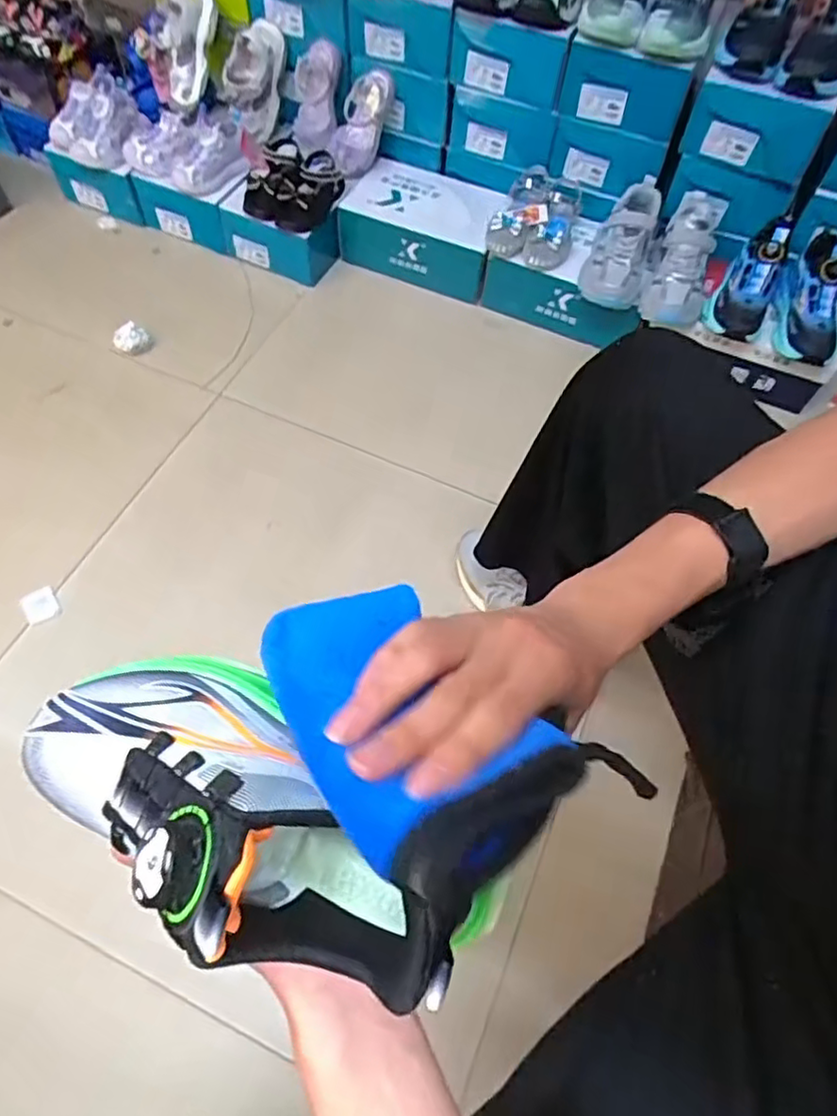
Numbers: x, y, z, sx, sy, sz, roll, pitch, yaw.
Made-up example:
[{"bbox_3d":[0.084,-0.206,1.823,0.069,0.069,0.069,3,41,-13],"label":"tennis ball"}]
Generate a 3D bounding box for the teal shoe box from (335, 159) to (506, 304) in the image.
[{"bbox_3d":[0.017,-0.709,1.332,0.323,0.122,0.240,21,63,7],"label":"teal shoe box"}]

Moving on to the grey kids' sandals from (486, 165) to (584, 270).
[{"bbox_3d":[0.225,-0.666,1.217,0.157,0.062,0.234,13,62,3],"label":"grey kids' sandals"}]

